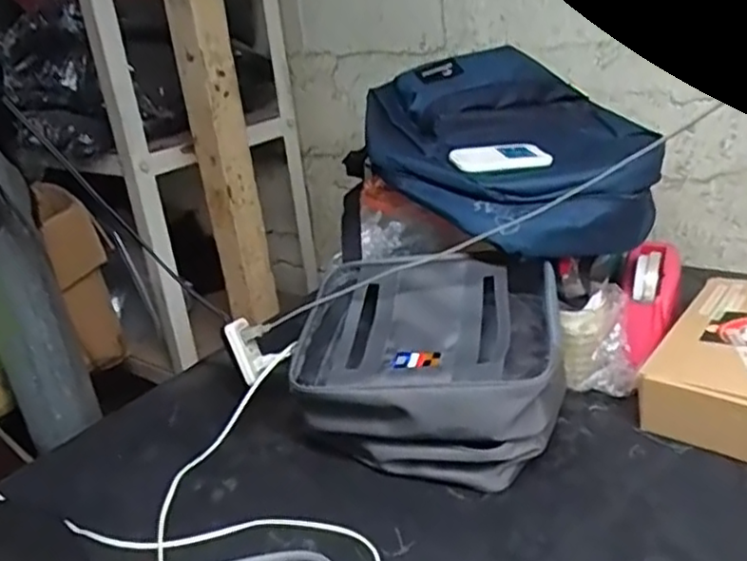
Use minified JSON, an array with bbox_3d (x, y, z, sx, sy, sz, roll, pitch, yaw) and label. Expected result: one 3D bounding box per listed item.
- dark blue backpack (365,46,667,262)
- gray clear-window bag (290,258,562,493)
[{"bbox_3d":[0.164,-0.168,0.869,0.330,0.185,0.326,-4,24,5],"label":"dark blue backpack"},{"bbox_3d":[0.060,0.091,0.753,0.277,0.152,0.222,-1,24,12],"label":"gray clear-window bag"}]

